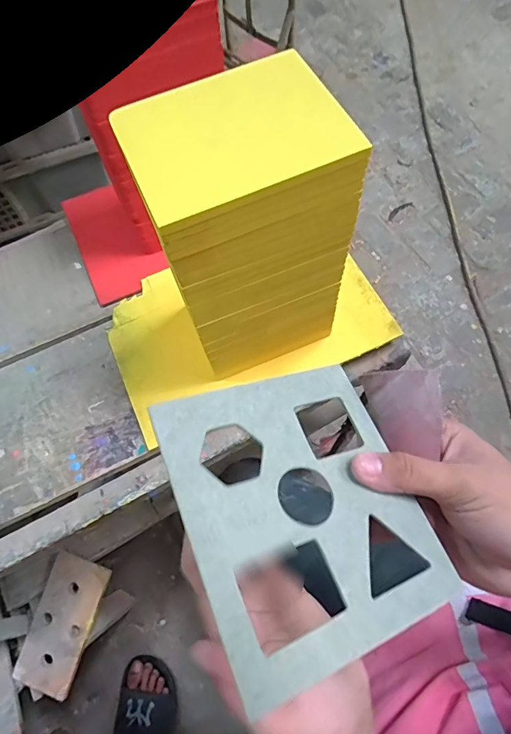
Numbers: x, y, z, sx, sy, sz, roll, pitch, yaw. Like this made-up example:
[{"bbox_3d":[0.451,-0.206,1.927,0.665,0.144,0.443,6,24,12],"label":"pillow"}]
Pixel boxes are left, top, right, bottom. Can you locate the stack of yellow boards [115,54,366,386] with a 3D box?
[{"bbox_3d":[-0.007,-0.100,0.379,0.148,0.246,0.101,-22,66,-8],"label":"stack of yellow boards"}]

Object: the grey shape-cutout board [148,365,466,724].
[{"bbox_3d":[0.025,0.064,0.215,0.119,0.004,0.133,-12,62,-27],"label":"grey shape-cutout board"}]

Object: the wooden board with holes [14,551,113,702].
[{"bbox_3d":[-0.297,0.393,0.667,0.089,0.016,0.189,16,80,7],"label":"wooden board with holes"}]

